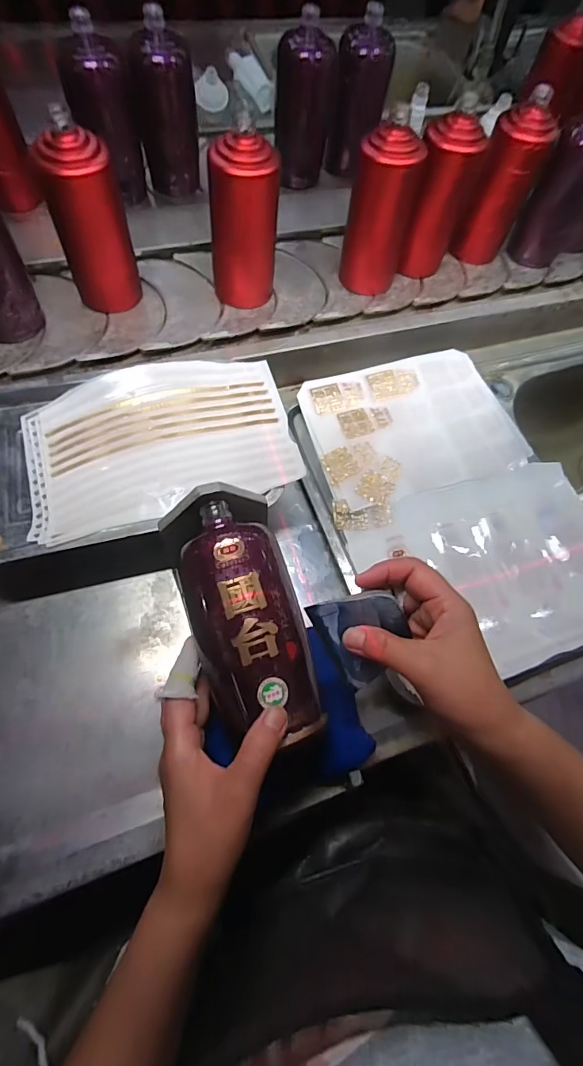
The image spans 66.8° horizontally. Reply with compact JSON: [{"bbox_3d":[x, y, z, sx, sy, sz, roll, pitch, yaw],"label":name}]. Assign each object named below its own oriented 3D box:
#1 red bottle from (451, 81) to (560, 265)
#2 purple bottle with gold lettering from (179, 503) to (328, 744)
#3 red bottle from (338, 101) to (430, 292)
[{"bbox_3d":[0.294,-0.478,0.612,0.078,0.170,0.062,24,69,9],"label":"red bottle"},{"bbox_3d":[-0.032,0.058,0.326,0.077,0.056,0.182,-17,69,-8],"label":"purple bottle with gold lettering"},{"bbox_3d":[0.112,-0.408,0.565,0.079,0.172,0.062,15,68,5],"label":"red bottle"}]

